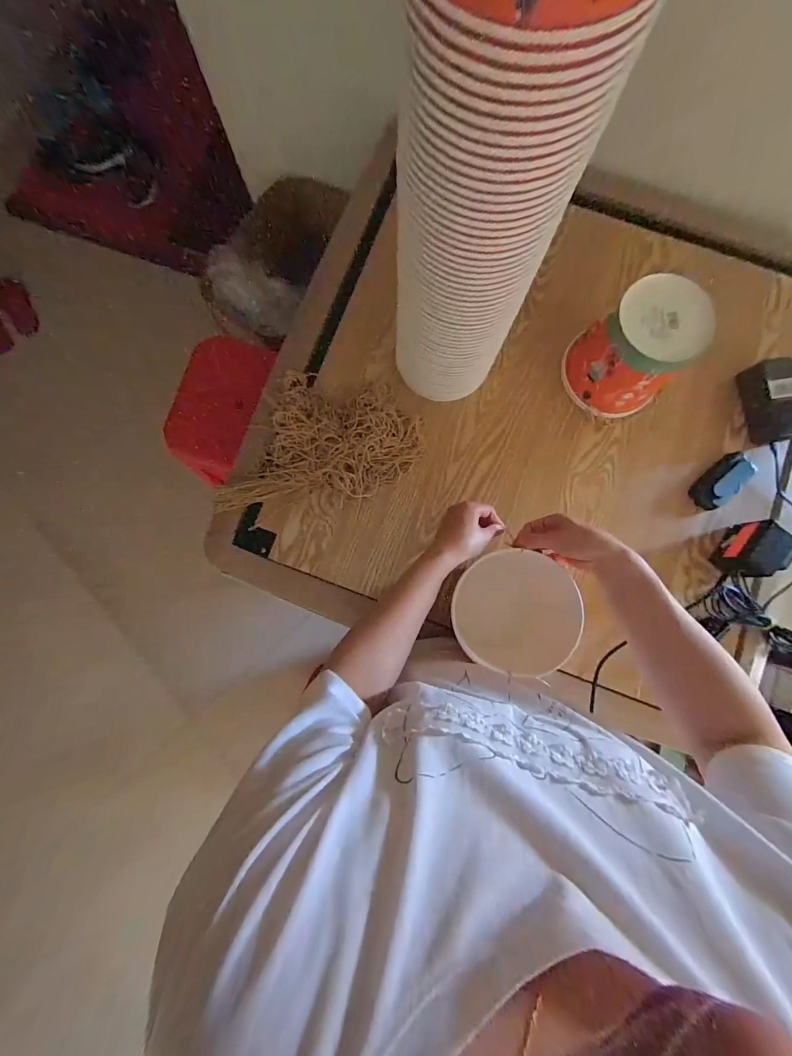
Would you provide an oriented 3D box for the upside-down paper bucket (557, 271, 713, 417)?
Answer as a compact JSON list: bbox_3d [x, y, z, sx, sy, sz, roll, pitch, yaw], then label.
[{"bbox_3d":[0.370,-0.267,0.565,0.156,0.153,0.139,-27,86,-3],"label":"upside-down paper bucket"}]

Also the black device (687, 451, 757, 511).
[{"bbox_3d":[0.533,-0.076,0.604,0.051,0.024,0.102,44,86,3],"label":"black device"}]

